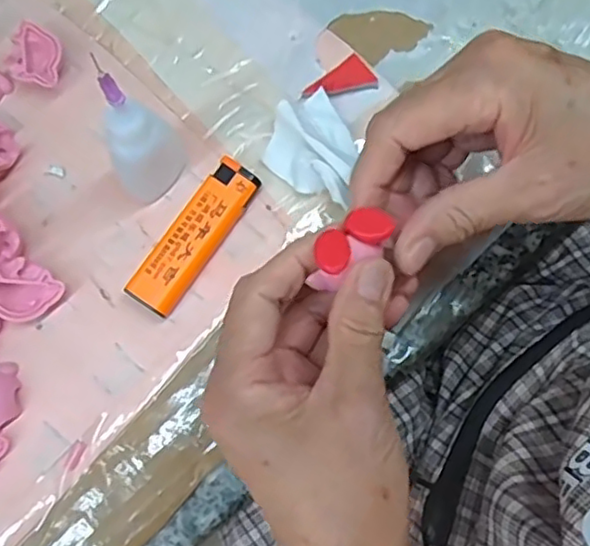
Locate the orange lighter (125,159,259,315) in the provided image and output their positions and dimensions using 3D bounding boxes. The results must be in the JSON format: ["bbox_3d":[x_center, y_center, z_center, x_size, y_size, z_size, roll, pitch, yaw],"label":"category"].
[{"bbox_3d":[-0.048,-0.017,0.307,0.024,0.013,0.079,34,80,6],"label":"orange lighter"}]

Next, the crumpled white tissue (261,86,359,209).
[{"bbox_3d":[0.010,-0.063,0.314,0.045,0.020,0.052,18,79,3],"label":"crumpled white tissue"}]

